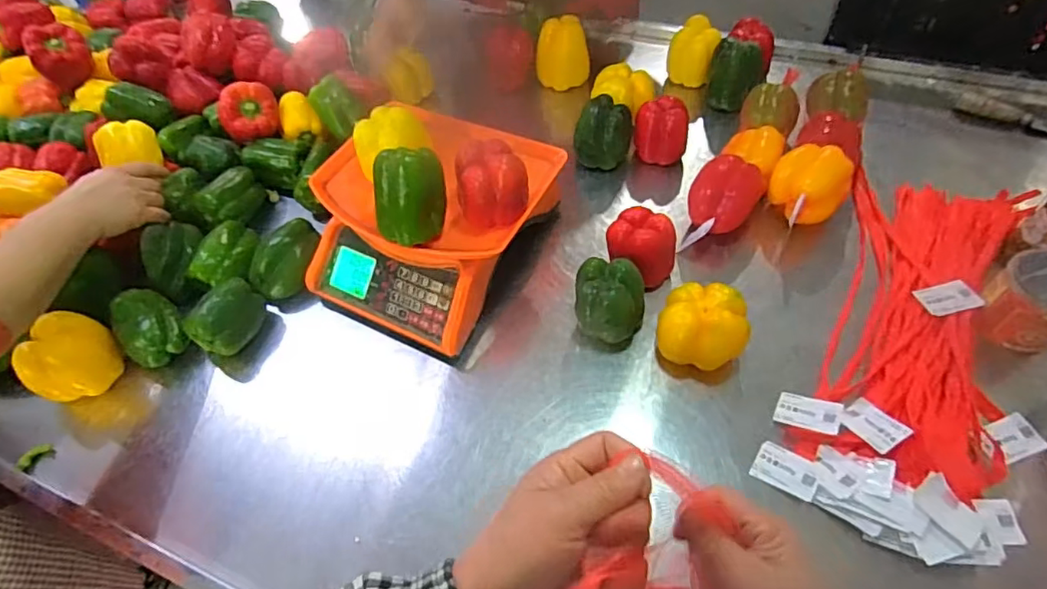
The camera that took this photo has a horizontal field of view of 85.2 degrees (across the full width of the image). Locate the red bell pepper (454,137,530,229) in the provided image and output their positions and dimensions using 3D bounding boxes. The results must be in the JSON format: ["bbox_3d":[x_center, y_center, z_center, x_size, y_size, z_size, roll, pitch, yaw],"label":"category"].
[{"bbox_3d":[-0.035,-0.125,0.643,0.081,0.073,0.073,-1,52,4],"label":"red bell pepper"}]

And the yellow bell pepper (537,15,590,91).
[{"bbox_3d":[0.069,-0.419,0.985,0.088,0.099,0.073,-1,52,5],"label":"yellow bell pepper"}]

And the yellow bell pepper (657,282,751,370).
[{"bbox_3d":[0.205,0.041,0.658,0.097,0.073,0.096,9,53,12],"label":"yellow bell pepper"}]

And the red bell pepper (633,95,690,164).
[{"bbox_3d":[0.206,-0.245,0.852,0.077,0.070,0.064,2,52,7],"label":"red bell pepper"}]

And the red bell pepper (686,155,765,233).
[{"bbox_3d":[0.265,-0.133,0.763,0.086,0.071,0.101,35,63,28],"label":"red bell pepper"}]

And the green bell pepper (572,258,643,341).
[{"bbox_3d":[0.103,0.015,0.675,0.079,0.092,0.075,-3,52,3],"label":"green bell pepper"}]

